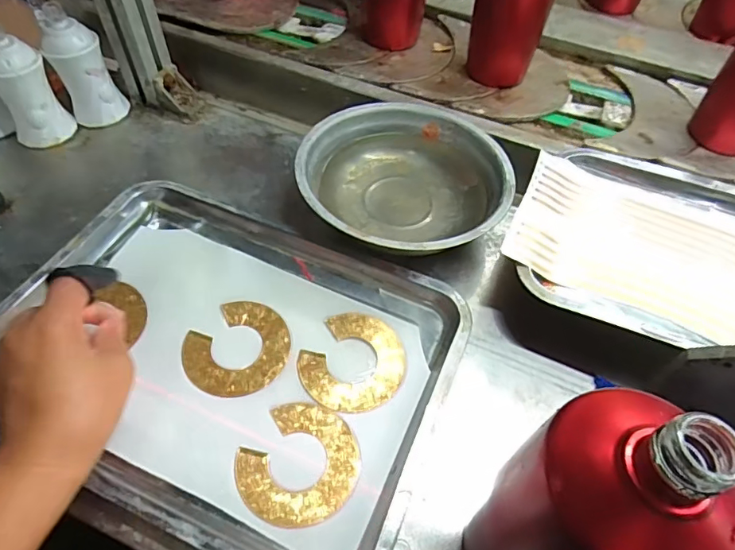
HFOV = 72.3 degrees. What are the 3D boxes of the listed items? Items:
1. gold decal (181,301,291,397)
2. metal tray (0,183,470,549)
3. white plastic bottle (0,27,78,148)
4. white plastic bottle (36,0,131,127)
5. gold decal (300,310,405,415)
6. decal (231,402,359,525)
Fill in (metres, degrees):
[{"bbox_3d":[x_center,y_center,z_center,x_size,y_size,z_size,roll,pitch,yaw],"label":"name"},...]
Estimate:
[{"bbox_3d":[-0.103,0.059,0.404,0.078,0.004,0.082,1,56,-1],"label":"gold decal"},{"bbox_3d":[-0.110,0.056,0.393,0.340,0.026,0.266,17,57,9],"label":"metal tray"},{"bbox_3d":[-0.347,-0.186,0.512,0.057,0.099,0.047,-31,62,-20],"label":"white plastic bottle"},{"bbox_3d":[-0.300,-0.219,0.535,0.057,0.106,0.050,-19,59,-14],"label":"white plastic bottle"},{"bbox_3d":[-0.010,0.069,0.400,0.078,0.004,0.083,1,56,-1],"label":"gold decal"},{"bbox_3d":[-0.046,0.132,0.353,0.079,0.004,0.082,3,50,-3],"label":"decal"}]

